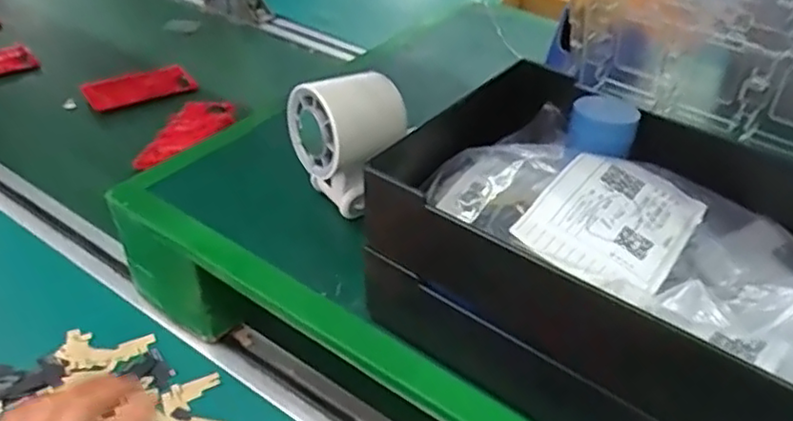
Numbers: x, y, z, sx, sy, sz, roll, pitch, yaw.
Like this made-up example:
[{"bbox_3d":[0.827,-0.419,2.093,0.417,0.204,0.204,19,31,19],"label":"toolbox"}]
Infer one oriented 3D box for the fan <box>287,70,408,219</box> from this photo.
[{"bbox_3d":[-0.034,-0.048,0.459,0.057,0.090,0.067,-29,48,-34],"label":"fan"}]

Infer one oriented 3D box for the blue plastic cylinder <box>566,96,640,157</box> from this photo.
[{"bbox_3d":[0.121,-0.051,0.399,0.042,0.021,0.034,-3,39,-8],"label":"blue plastic cylinder"}]

